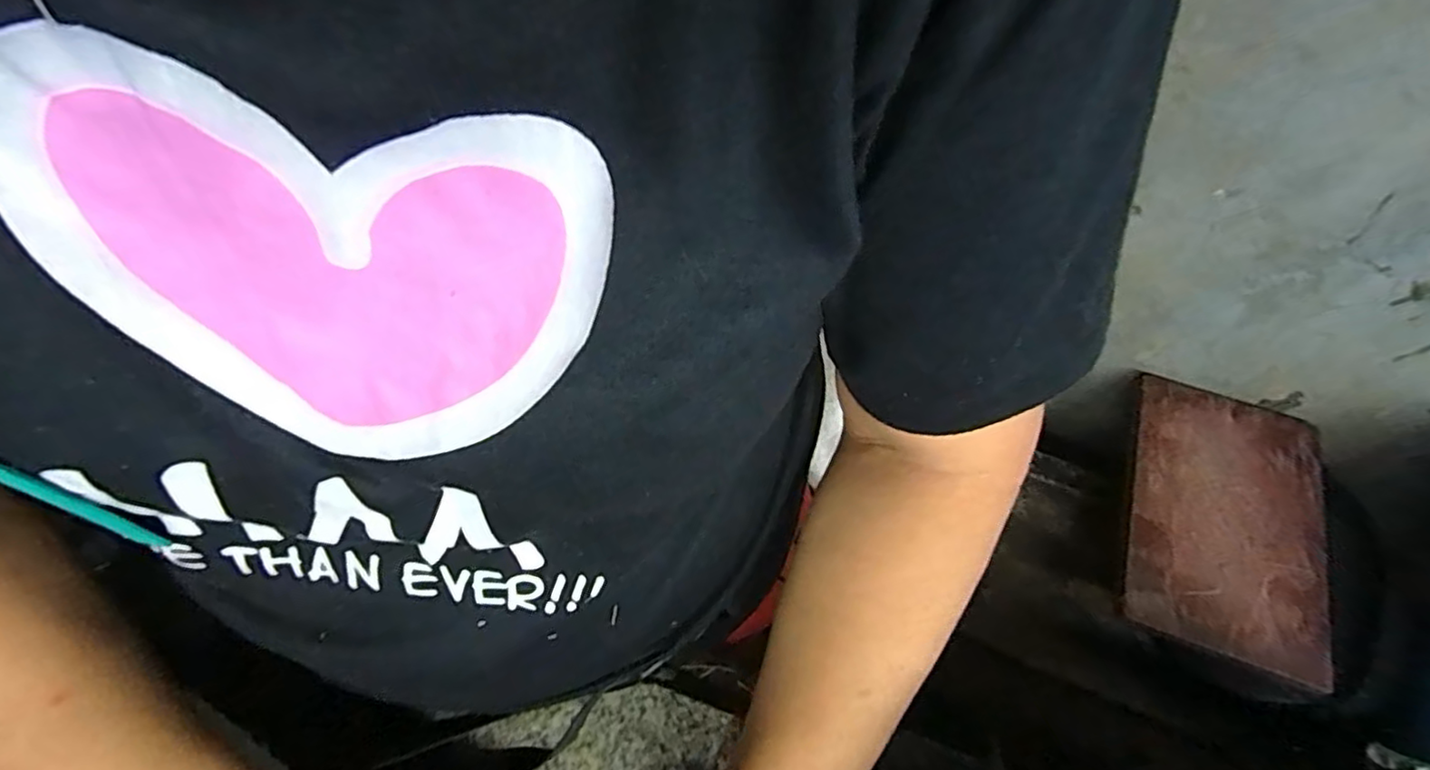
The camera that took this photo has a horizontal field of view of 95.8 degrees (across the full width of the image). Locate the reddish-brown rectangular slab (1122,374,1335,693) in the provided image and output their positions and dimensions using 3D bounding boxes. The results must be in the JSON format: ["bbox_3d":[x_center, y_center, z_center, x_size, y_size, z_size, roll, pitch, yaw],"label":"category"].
[{"bbox_3d":[0.525,0.137,0.660,0.186,0.024,0.276,20,65,8],"label":"reddish-brown rectangular slab"}]

